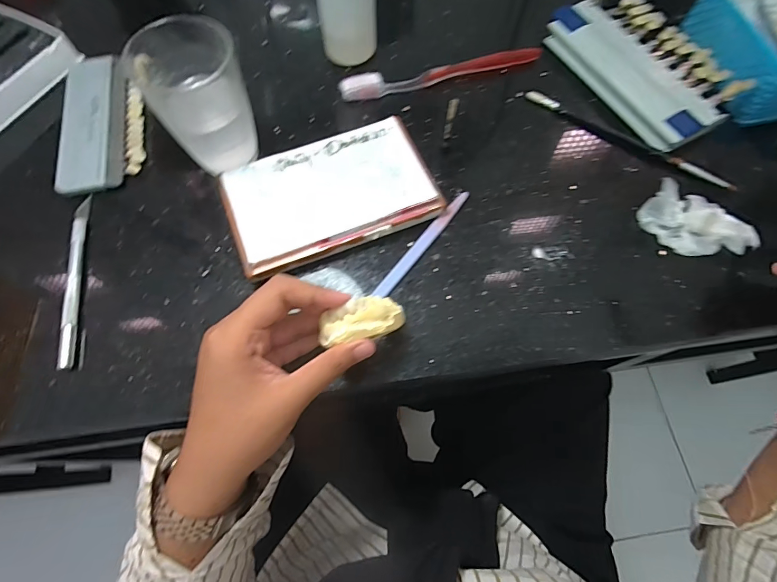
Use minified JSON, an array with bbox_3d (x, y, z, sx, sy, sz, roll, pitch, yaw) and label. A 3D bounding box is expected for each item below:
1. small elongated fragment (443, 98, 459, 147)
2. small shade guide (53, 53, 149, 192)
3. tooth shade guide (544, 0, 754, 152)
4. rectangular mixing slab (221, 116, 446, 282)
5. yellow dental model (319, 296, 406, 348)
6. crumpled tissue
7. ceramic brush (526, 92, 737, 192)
[{"bbox_3d":[0.048,-0.129,0.318,0.007,0.056,0.008,11,67,7],"label":"small elongated fragment"},{"bbox_3d":[-0.247,-0.151,0.345,0.068,0.013,0.151,-13,67,-3],"label":"small shade guide"},{"bbox_3d":[0.231,-0.209,0.362,0.097,0.023,0.169,-31,69,-11],"label":"tooth shade guide"},{"bbox_3d":[-0.044,-0.074,0.305,0.150,0.021,0.091,-23,68,-8],"label":"rectangular mixing slab"},{"bbox_3d":[-0.015,0.018,0.241,0.051,0.017,0.024,-15,73,-14],"label":"yellow dental model"},{"bbox_3d":[0.235,-0.050,0.304,0.055,0.014,0.075,-43,72,-15],"label":"crumpled tissue"},{"bbox_3d":[0.203,-0.133,0.342,0.181,0.014,0.009,33,72,15],"label":"ceramic brush"}]

